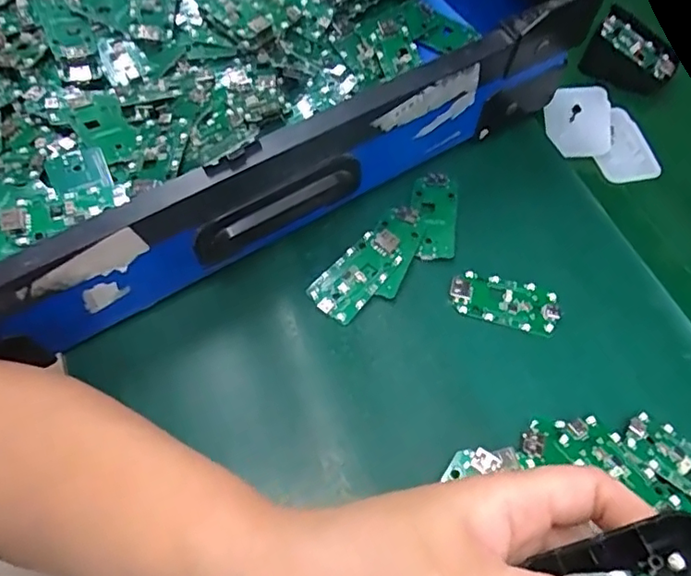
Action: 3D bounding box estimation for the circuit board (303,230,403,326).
[{"bbox_3d":[0.007,-0.010,0.341,0.031,0.007,0.063,36,66,19],"label":"circuit board"}]

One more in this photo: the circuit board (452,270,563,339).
[{"bbox_3d":[0.095,0.008,0.339,0.063,0.006,0.030,14,60,8],"label":"circuit board"}]

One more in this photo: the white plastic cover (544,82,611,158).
[{"bbox_3d":[0.171,-0.124,0.418,0.047,0.010,0.068,9,60,5],"label":"white plastic cover"}]

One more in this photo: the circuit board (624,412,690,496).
[{"bbox_3d":[0.175,0.090,0.288,0.064,0.005,0.029,35,65,18],"label":"circuit board"}]

